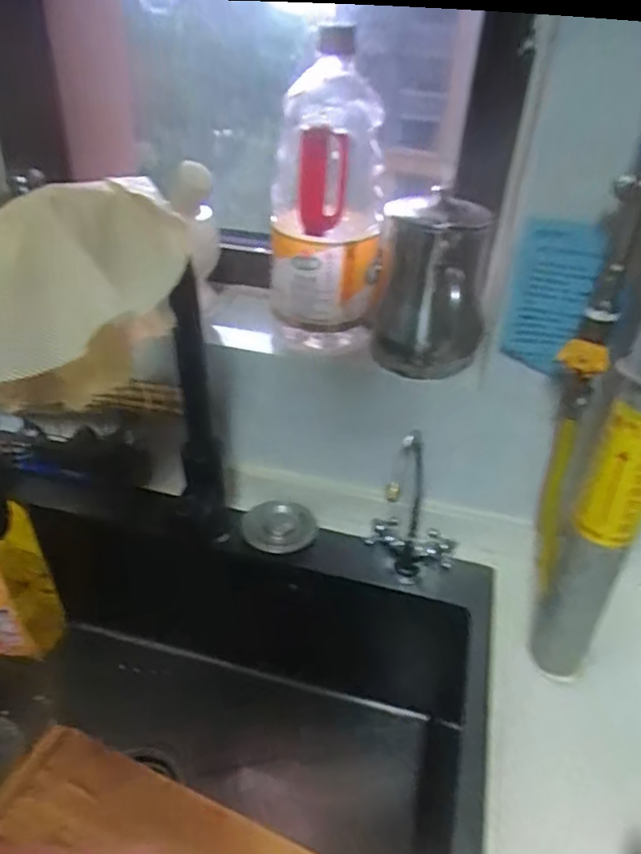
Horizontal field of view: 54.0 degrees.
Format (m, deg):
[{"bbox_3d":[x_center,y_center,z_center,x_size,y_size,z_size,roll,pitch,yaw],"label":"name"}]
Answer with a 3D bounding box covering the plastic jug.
[{"bbox_3d":[0.005,-0.217,0.617,0.100,0.268,0.096,0,35,-6],"label":"plastic jug"}]

